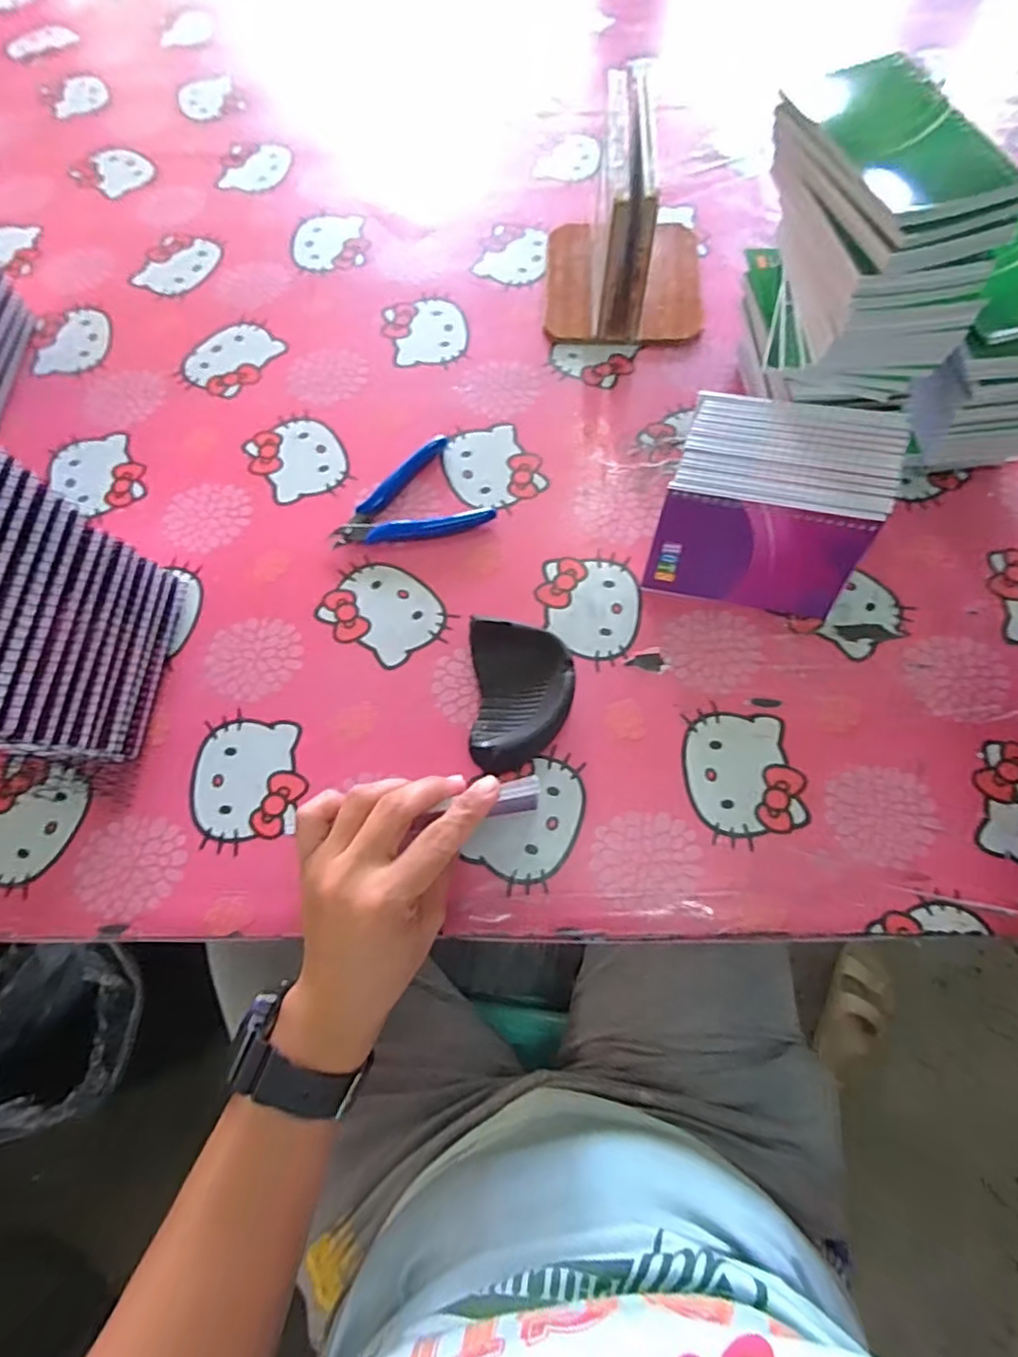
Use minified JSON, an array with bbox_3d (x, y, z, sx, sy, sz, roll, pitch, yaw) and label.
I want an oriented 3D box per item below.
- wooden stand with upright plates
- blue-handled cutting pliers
[{"bbox_3d":[0.101,-0.373,0.491,0.136,0.117,0.141,3,69,3],"label":"wooden stand with upright plates"},{"bbox_3d":[-0.079,-0.129,0.456,0.113,0.010,0.080,-32,71,-10],"label":"blue-handled cutting pliers"}]

